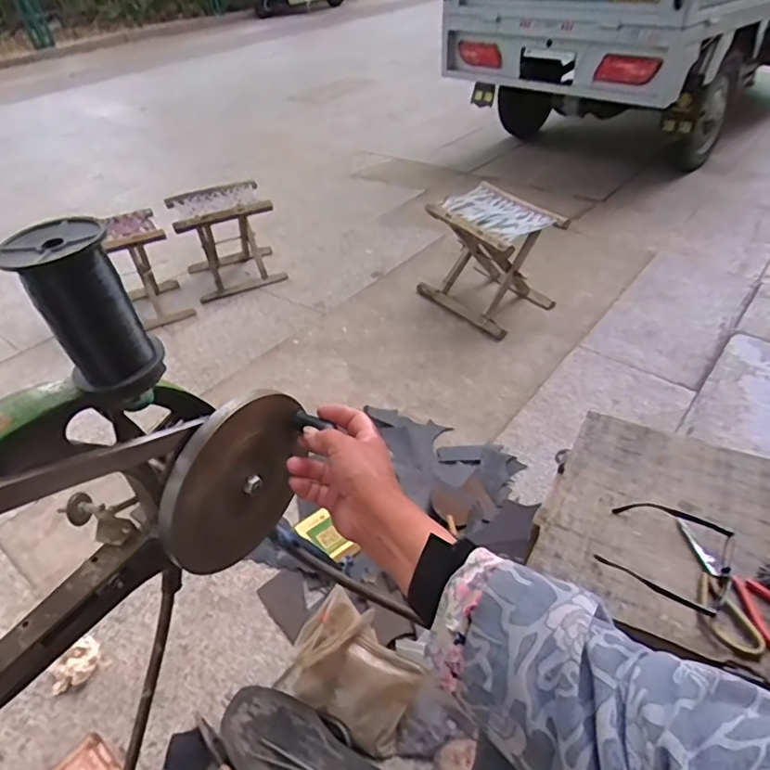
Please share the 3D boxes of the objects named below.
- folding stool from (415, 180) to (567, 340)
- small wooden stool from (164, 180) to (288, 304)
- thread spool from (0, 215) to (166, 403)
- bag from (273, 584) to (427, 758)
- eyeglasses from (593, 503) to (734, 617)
[{"bbox_3d":[0.255,-0.311,1.402,0.207,0.267,0.293,-33,49,-26],"label":"folding stool"},{"bbox_3d":[-0.469,-0.437,1.656,0.257,0.234,0.246,-18,44,-12],"label":"small wooden stool"},{"bbox_3d":[-0.182,-0.043,0.345,0.053,0.104,0.050,-34,50,-30],"label":"thread spool"},{"bbox_3d":[-0.051,0.383,0.776,0.187,0.108,0.128,21,49,26],"label":"bag"},{"bbox_3d":[0.355,0.205,0.699,0.147,0.035,0.151,23,48,27],"label":"eyeglasses"}]

